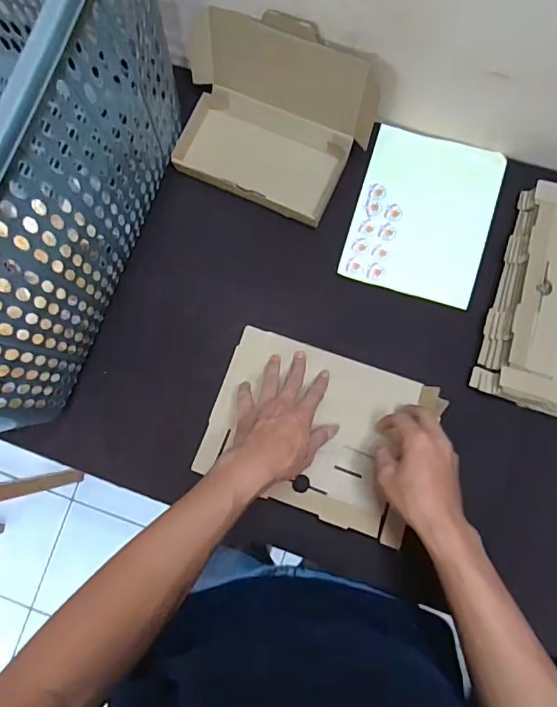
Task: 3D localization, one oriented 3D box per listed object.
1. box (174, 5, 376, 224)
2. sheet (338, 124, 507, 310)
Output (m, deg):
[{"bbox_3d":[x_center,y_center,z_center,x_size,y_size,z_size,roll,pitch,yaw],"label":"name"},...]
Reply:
[{"bbox_3d":[-0.013,-0.273,0.577,0.228,0.114,0.162,19,84,7],"label":"box"},{"bbox_3d":[0.183,-0.177,0.613,0.165,0.008,0.210,16,81,8],"label":"sheet"}]

